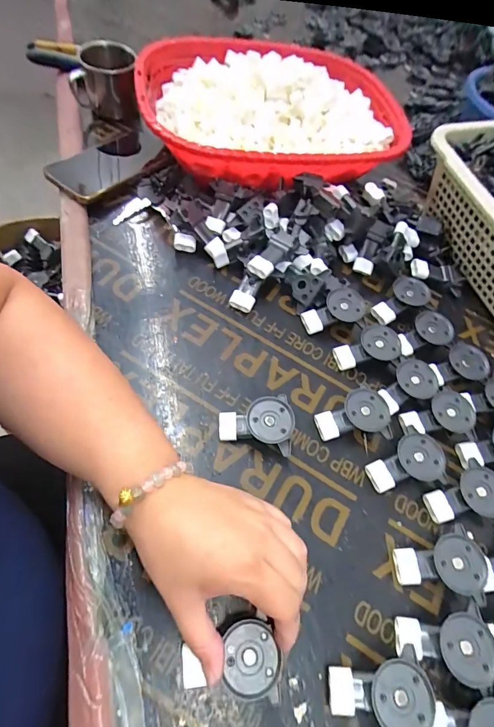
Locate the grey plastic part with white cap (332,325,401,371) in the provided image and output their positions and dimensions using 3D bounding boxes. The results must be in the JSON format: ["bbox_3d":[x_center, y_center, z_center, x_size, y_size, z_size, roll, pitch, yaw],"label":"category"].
[{"bbox_3d":[0.129,-0.017,0.416,0.067,0.017,0.039,-21,62,7],"label":"grey plastic part with white cap"}]

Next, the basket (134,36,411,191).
[{"bbox_3d":[0.034,-0.372,0.551,0.358,0.083,0.327,1,60,-2],"label":"basket"}]

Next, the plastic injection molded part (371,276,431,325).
[{"bbox_3d":[0.181,-0.077,0.454,0.071,0.016,0.041,-37,67,-4],"label":"plastic injection molded part"}]

